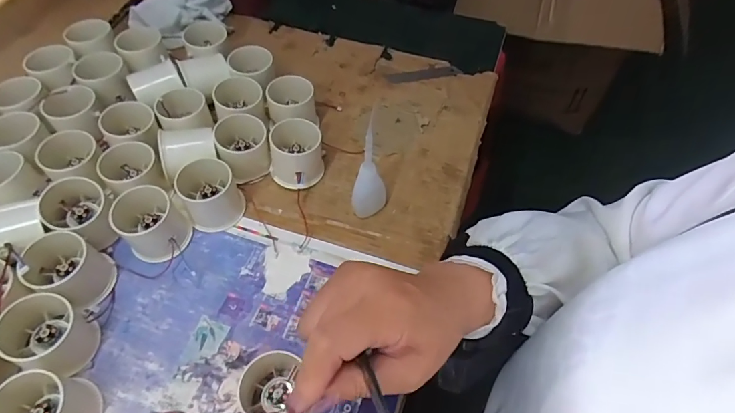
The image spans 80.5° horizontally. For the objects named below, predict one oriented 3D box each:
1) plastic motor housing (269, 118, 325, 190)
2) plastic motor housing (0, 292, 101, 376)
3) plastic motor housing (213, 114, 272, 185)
[{"bbox_3d":[-0.074,-0.052,0.450,0.056,0.046,0.069,-9,58,-9],"label":"plastic motor housing"},{"bbox_3d":[-0.253,0.102,0.345,0.059,0.042,0.057,1,57,-2],"label":"plastic motor housing"},{"bbox_3d":[-0.131,-0.065,0.456,0.053,0.043,0.069,-13,59,-11],"label":"plastic motor housing"}]

